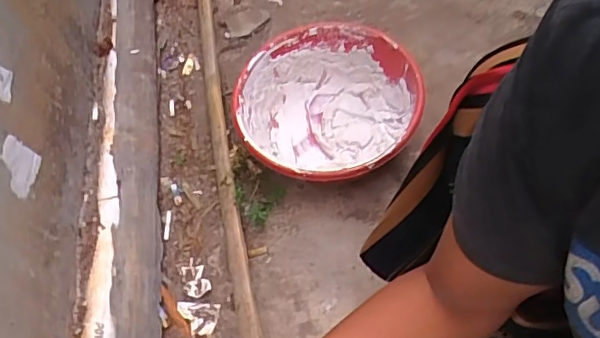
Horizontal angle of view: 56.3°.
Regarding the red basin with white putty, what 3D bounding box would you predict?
[{"bbox_3d":[0.043,-0.081,0.816,0.247,0.105,0.252,-2,60,3],"label":"red basin with white putty"}]

